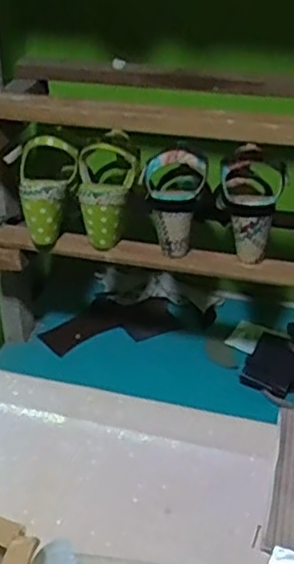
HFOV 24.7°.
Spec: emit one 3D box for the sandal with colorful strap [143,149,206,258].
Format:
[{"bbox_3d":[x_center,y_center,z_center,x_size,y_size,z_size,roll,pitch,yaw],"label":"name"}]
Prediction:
[{"bbox_3d":[0.036,-0.104,0.868,0.082,0.130,0.074,2,32,2],"label":"sandal with colorful strap"}]

